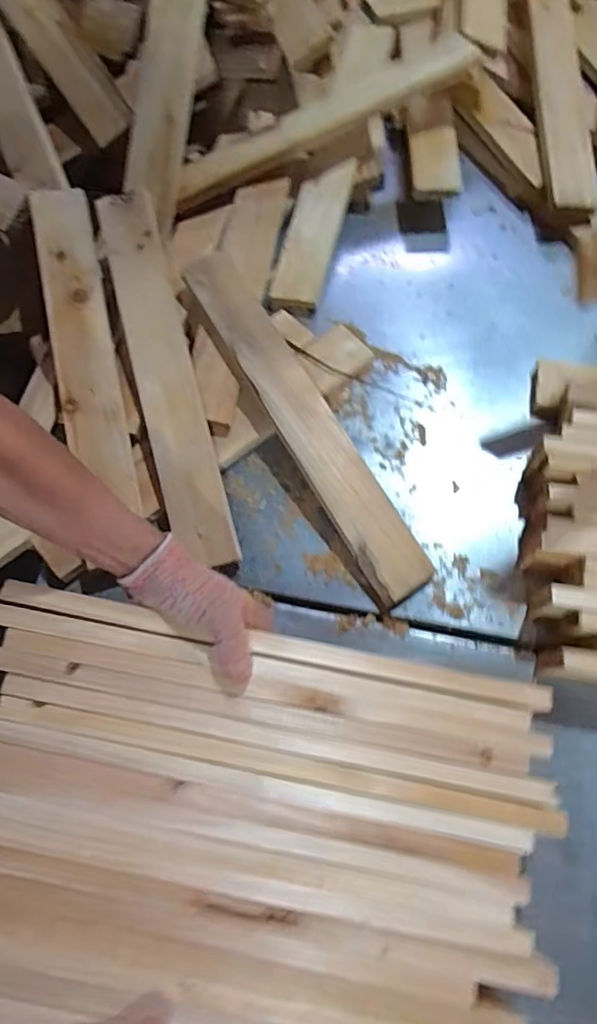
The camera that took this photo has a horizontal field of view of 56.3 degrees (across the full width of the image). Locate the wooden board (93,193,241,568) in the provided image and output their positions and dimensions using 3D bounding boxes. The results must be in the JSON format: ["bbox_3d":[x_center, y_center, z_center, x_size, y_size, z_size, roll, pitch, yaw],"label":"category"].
[{"bbox_3d":[-0.169,-0.170,0.673,0.083,0.023,0.484,-18,75,8],"label":"wooden board"}]

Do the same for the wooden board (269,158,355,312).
[{"bbox_3d":[0.017,-0.387,0.780,0.074,0.020,0.218,12,76,15],"label":"wooden board"}]

